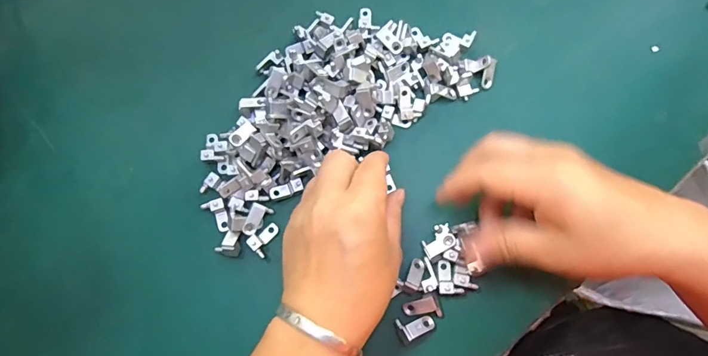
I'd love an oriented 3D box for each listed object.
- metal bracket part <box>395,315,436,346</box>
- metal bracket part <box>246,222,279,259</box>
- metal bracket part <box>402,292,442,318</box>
[{"bbox_3d":[0.041,0.099,0.291,0.025,0.013,0.015,-25,78,-4],"label":"metal bracket part"},{"bbox_3d":[-0.064,0.043,0.310,0.015,0.006,0.025,37,56,8],"label":"metal bracket part"},{"bbox_3d":[0.047,0.090,0.293,0.023,0.008,0.017,-23,78,-3],"label":"metal bracket part"}]

